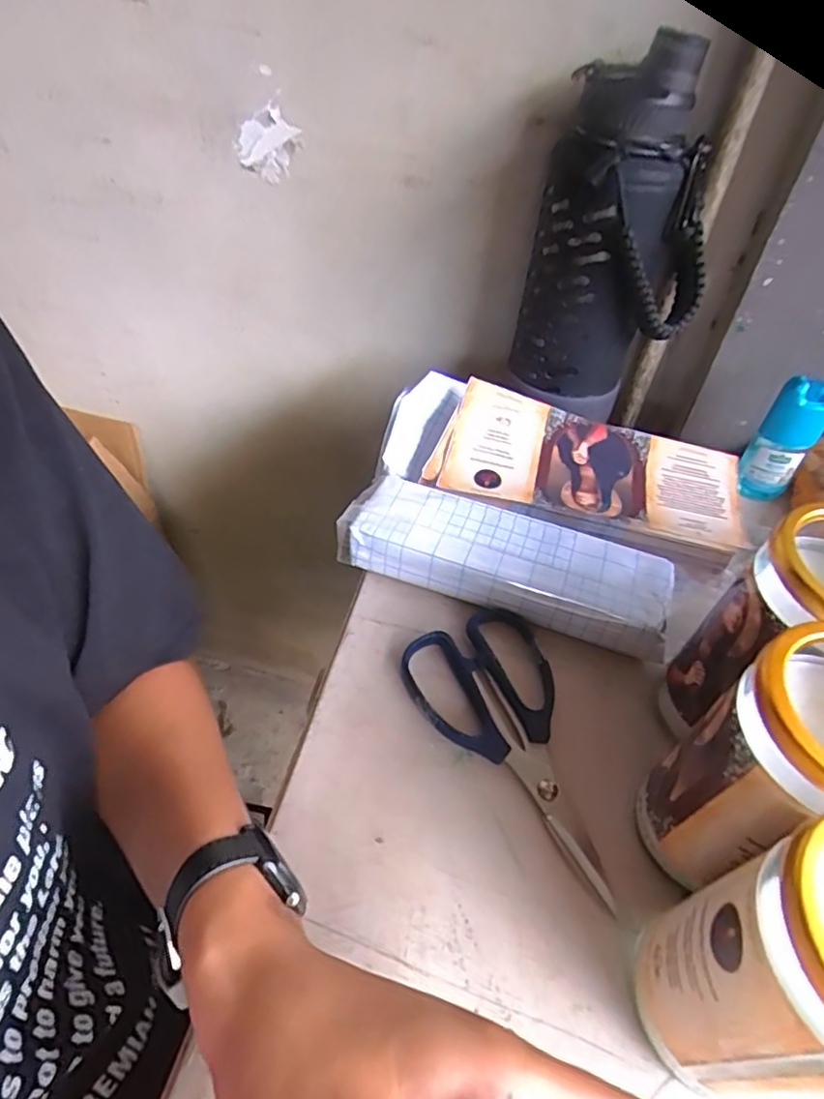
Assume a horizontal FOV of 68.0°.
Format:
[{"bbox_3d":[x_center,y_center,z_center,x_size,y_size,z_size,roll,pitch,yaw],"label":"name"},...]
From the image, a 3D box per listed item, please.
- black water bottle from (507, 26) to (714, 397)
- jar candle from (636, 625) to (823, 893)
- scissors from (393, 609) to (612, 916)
[{"bbox_3d":[0.149,-0.219,0.437,0.125,0.226,0.087,21,49,14],"label":"black water bottle"},{"bbox_3d":[0.153,0.099,0.259,0.076,0.139,0.066,-17,51,-19],"label":"jar candle"},{"bbox_3d":[0.065,0.102,0.337,0.085,0.011,0.160,-23,53,-23],"label":"scissors"}]

